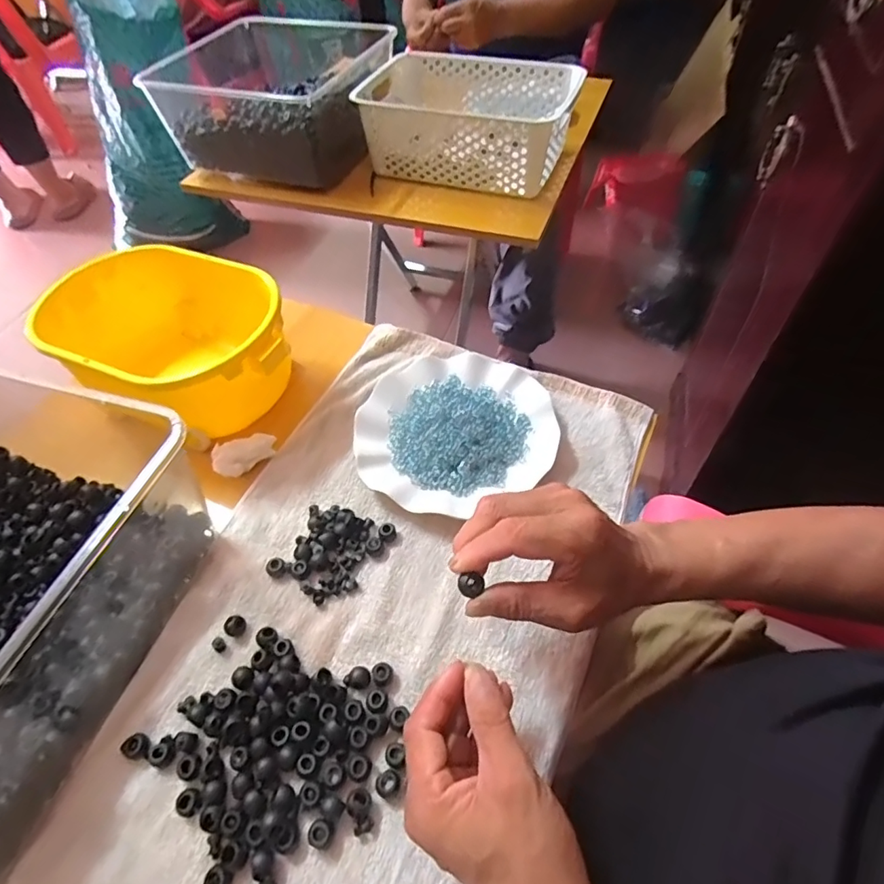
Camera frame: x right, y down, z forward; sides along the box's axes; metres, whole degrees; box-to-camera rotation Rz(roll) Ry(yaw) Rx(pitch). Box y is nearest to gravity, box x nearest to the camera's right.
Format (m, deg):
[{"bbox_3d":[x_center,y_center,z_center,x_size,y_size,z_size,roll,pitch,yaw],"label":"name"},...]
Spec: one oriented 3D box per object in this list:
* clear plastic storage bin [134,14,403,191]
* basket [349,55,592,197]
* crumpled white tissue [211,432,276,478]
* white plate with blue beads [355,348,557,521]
[{"bbox_3d":[-0.246,-0.551,0.856,0.323,0.132,0.294,14,54,14],"label":"clear plastic storage bin"},{"bbox_3d":[0.043,-0.498,0.814,0.302,0.109,0.229,16,55,16],"label":"basket"},{"bbox_3d":[-0.184,0.009,0.489,0.056,0.028,0.024,-35,58,-22],"label":"crumpled white tissue"},{"bbox_3d":[0.014,-0.017,0.491,0.178,0.033,0.182,-2,52,2],"label":"white plate with blue beads"}]

